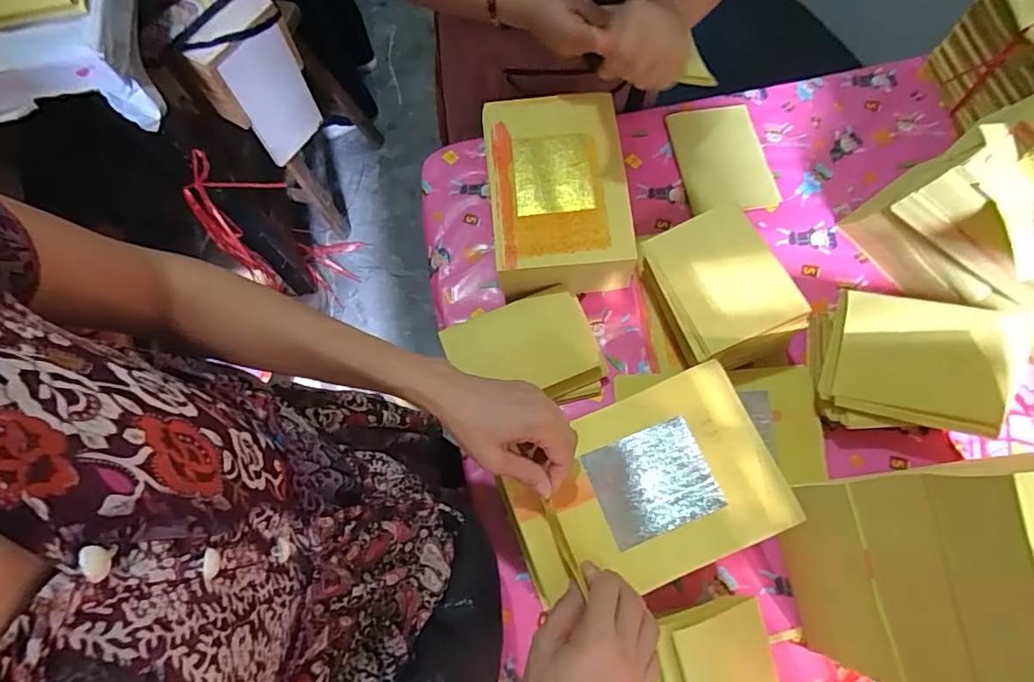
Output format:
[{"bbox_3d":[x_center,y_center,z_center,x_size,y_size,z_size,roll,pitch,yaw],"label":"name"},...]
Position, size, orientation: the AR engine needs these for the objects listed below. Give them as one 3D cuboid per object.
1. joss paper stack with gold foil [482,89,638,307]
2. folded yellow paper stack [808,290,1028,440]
[{"bbox_3d":[0.048,-0.180,0.657,0.160,0.095,0.231,-6,70,1],"label":"joss paper stack with gold foil"},{"bbox_3d":[0.425,0.027,0.567,0.189,0.069,0.141,7,93,13],"label":"folded yellow paper stack"}]

